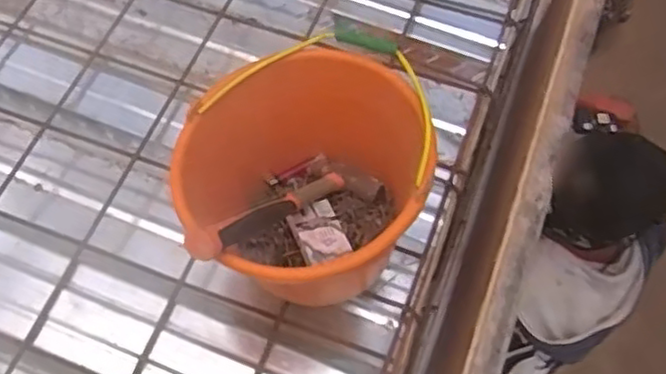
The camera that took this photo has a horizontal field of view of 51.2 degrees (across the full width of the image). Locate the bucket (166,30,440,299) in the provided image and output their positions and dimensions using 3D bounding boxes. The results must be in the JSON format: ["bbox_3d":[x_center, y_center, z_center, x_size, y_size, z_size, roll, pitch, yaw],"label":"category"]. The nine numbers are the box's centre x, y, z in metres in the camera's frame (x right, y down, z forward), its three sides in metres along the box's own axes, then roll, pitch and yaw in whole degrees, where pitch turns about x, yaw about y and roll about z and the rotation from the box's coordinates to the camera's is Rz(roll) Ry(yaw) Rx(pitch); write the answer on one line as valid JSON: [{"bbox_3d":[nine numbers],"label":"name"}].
[{"bbox_3d":[-0.047,0.000,0.876,0.275,0.245,0.291,0,62,-1],"label":"bucket"}]

